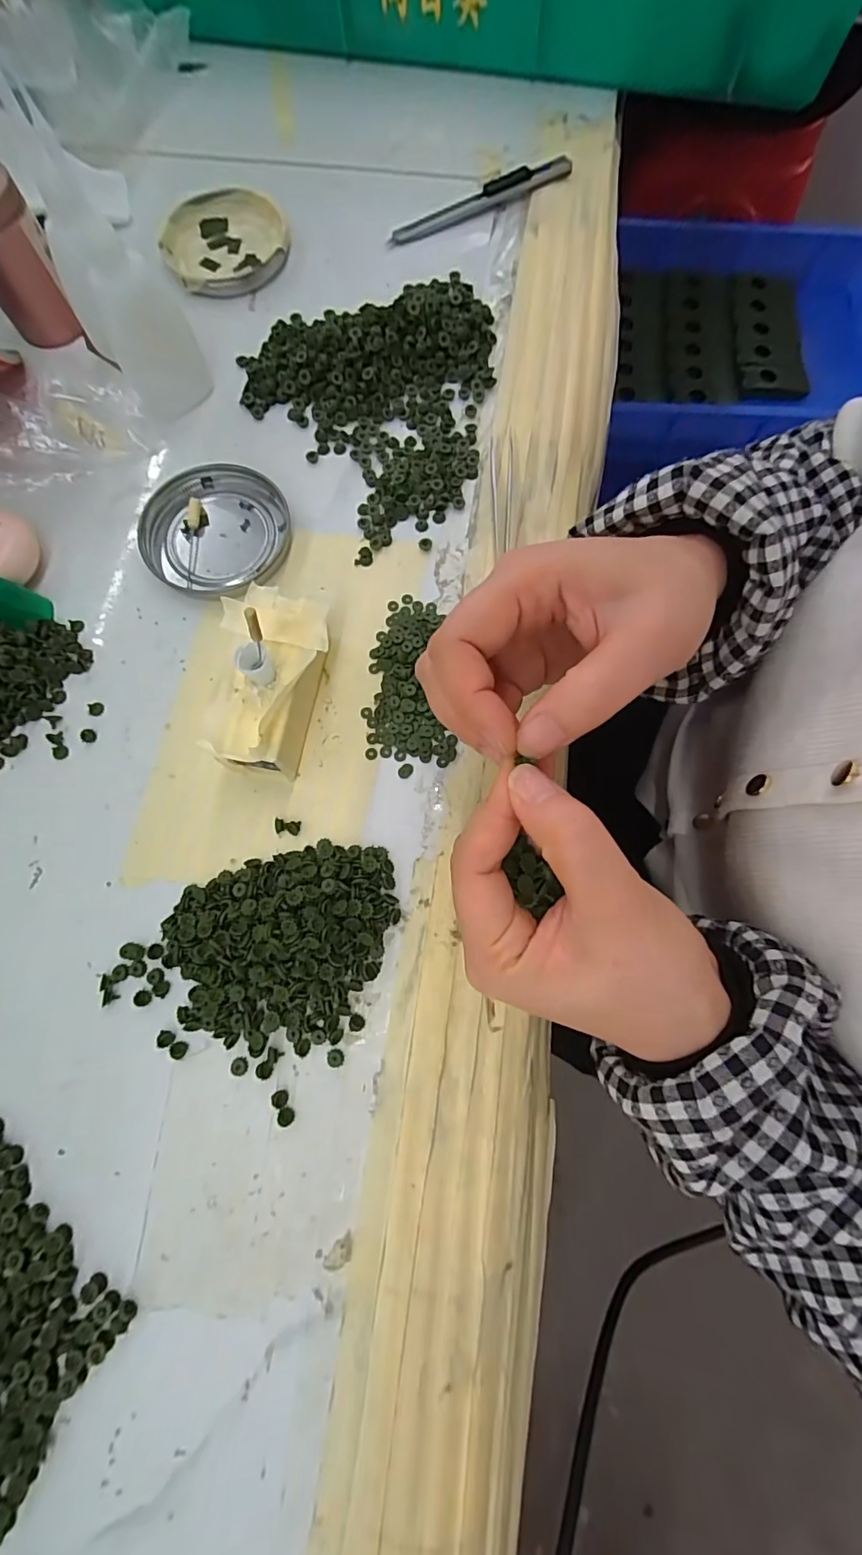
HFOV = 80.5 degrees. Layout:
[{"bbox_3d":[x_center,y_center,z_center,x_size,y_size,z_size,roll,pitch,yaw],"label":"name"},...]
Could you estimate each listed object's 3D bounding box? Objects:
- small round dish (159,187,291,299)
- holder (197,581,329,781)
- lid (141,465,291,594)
[{"bbox_3d":[-0.134,-0.347,0.330,0.077,0.012,0.079,0,76,1],"label":"small round dish"},{"bbox_3d":[-0.074,-0.043,0.242,0.047,0.036,0.085,8,77,2],"label":"holder"},{"bbox_3d":[-0.117,-0.137,0.278,0.073,0.010,0.073,0,76,1],"label":"lid"}]

